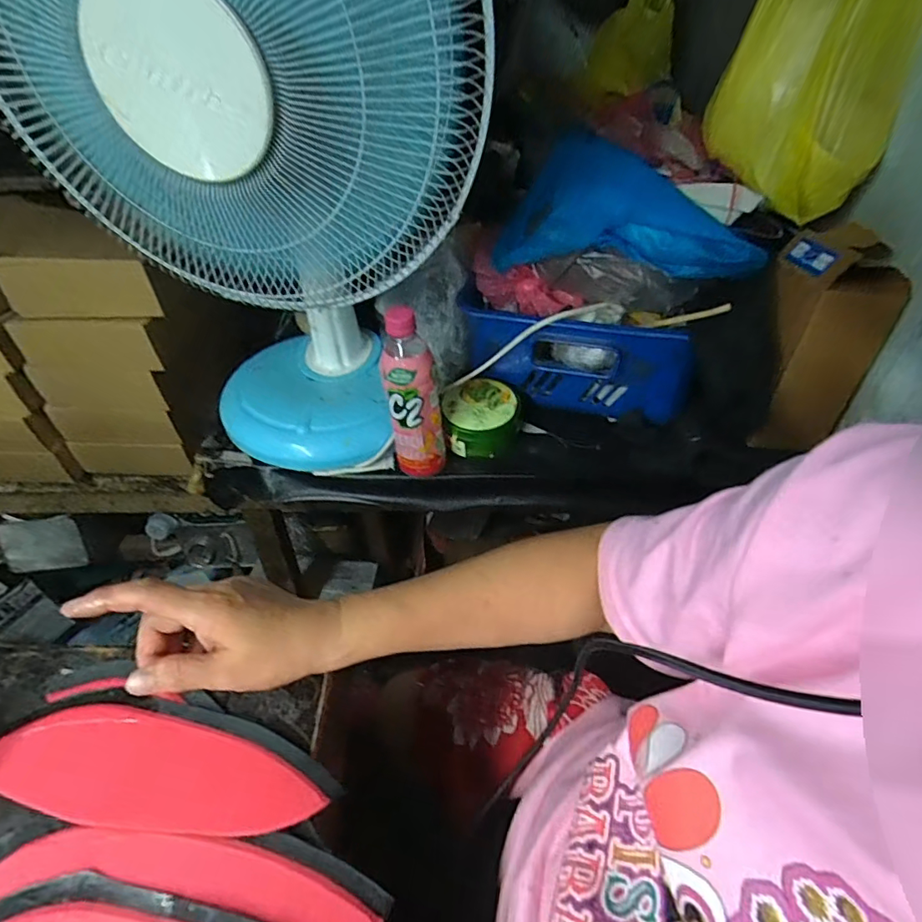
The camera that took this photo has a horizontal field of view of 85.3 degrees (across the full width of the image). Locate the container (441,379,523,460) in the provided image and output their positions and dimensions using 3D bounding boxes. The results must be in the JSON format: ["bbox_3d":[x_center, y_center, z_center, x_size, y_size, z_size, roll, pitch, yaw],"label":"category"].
[{"bbox_3d":[0.026,-0.057,0.653,0.101,0.062,0.093,5,43,7],"label":"container"}]

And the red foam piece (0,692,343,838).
[{"bbox_3d":[-0.181,0.180,0.299,0.208,0.011,0.067,6,44,8],"label":"red foam piece"}]

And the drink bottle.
[{"bbox_3d":[-0.053,-0.073,0.568,0.062,0.204,0.051,-6,43,-4],"label":"drink bottle"}]

